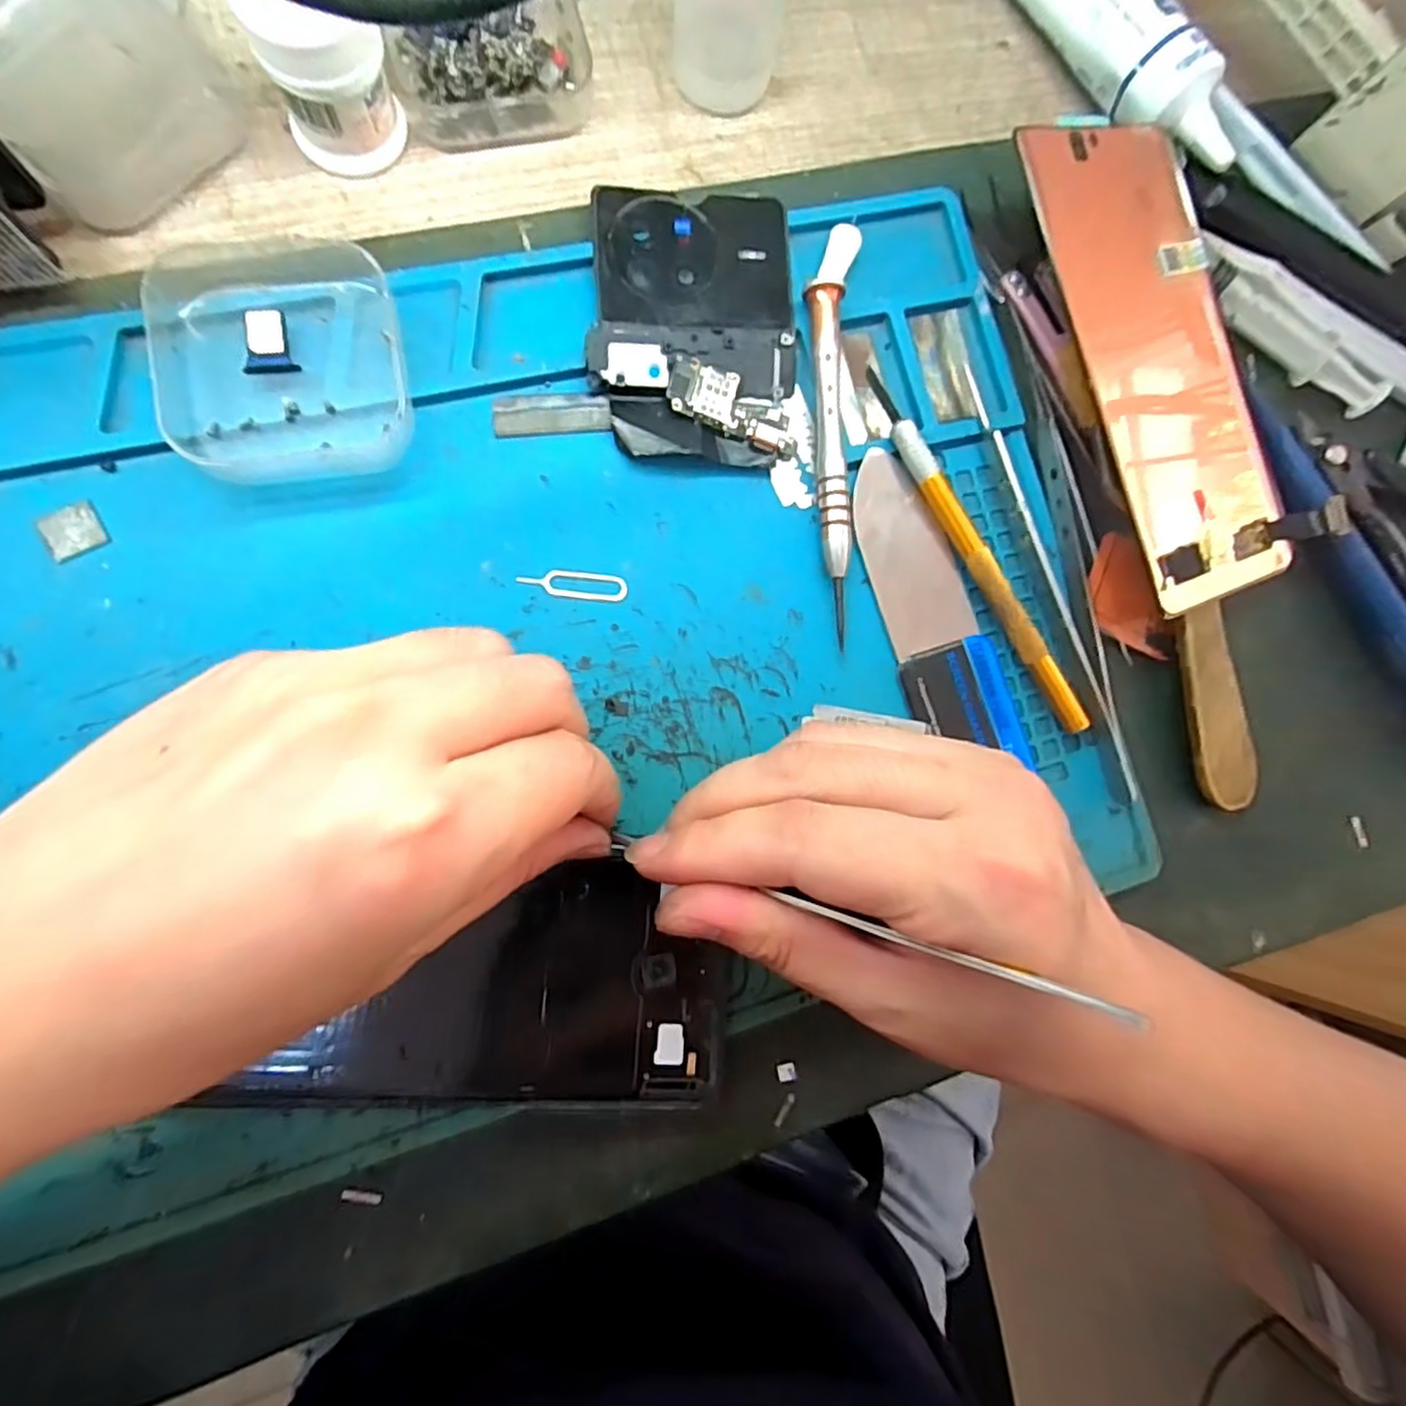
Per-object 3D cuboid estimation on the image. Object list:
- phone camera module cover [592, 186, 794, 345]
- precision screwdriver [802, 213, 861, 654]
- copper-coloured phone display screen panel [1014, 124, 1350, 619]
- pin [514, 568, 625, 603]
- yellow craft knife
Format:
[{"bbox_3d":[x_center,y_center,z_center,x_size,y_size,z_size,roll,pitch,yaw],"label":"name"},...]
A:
[{"bbox_3d":[-0.003,-0.141,0.220,0.062,0.007,0.046,-2,85,-9],"label":"phone camera module cover"},{"bbox_3d":[0.041,-0.090,0.220,0.018,0.012,0.137,3,84,-8],"label":"precision screwdriver"},{"bbox_3d":[0.156,-0.114,0.228,0.072,0.007,0.158,-19,92,-18],"label":"copper-coloured phone display screen panel"},{"bbox_3d":[-0.040,-0.037,0.210,0.033,0.004,0.008,6,91,-8],"label":"pin"},{"bbox_3d":[0.089,-0.048,0.223,0.008,0.011,0.132,-33,90,-10],"label":"yellow craft knife"}]

